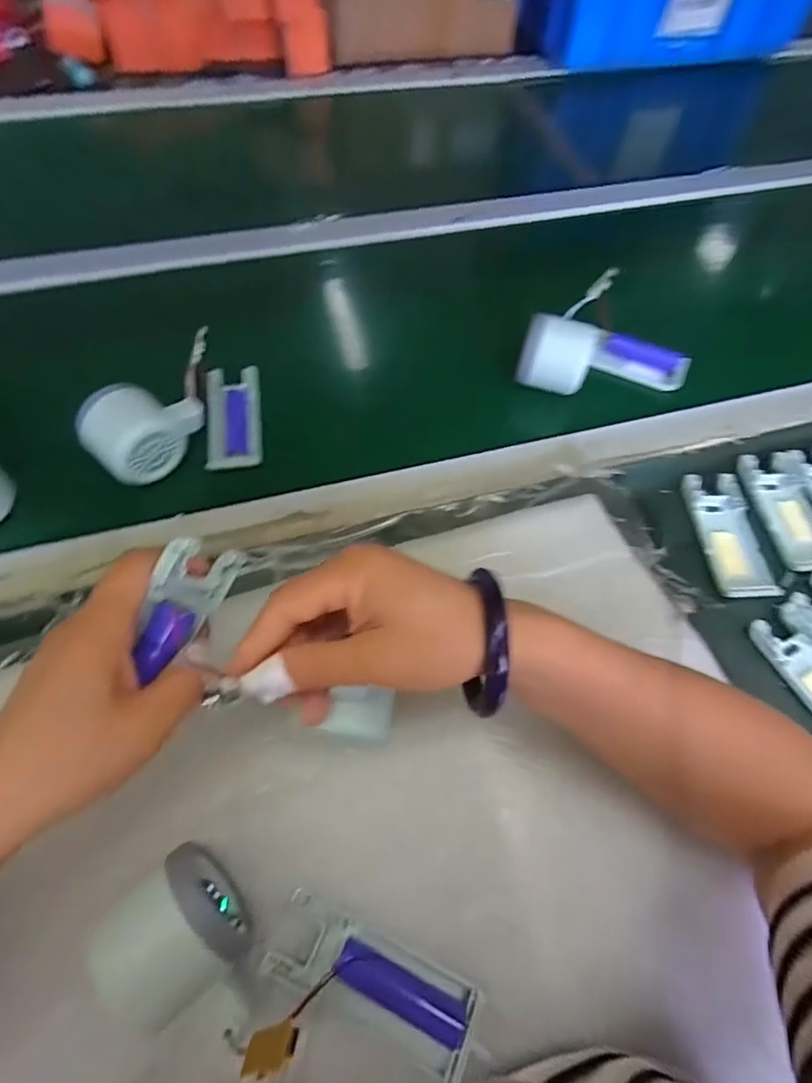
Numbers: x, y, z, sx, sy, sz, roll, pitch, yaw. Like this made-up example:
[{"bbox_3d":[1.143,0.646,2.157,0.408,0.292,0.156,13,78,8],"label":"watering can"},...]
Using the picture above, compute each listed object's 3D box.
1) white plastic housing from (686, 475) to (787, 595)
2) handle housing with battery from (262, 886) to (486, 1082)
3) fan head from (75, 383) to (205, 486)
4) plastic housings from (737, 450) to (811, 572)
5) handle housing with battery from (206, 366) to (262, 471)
[{"bbox_3d":[0.249,-0.006,0.408,0.043,0.008,0.104,-3,62,-3],"label":"white plastic housing"},{"bbox_3d":[-0.017,0.221,0.264,0.104,0.022,0.039,22,64,10],"label":"handle housing with battery"},{"bbox_3d":[-0.196,-0.089,0.399,0.084,0.049,0.052,-37,69,-19],"label":"fan head"},{"bbox_3d":[0.303,-0.025,0.421,0.054,0.010,0.106,0,62,-1],"label":"plastic housings"},{"bbox_3d":[-0.142,-0.101,0.440,0.041,0.021,0.106,-7,62,-5],"label":"handle housing with battery"}]

